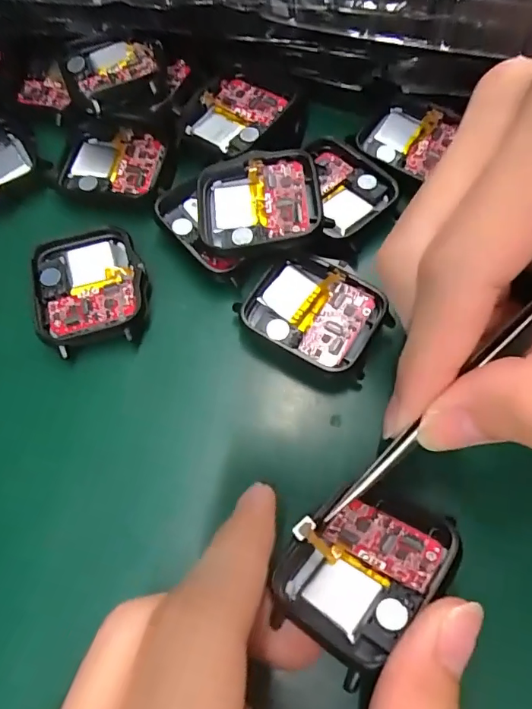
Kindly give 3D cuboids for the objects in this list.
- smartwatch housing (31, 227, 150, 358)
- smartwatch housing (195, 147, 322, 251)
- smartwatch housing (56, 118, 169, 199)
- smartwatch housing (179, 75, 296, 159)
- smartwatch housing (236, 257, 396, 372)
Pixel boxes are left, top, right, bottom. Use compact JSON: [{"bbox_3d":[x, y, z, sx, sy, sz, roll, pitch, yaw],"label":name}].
[{"bbox_3d":[-0.062,-0.025,0.171,0.037,0.006,0.043,-18,66,-4],"label":"smartwatch housing"},{"bbox_3d":[-0.003,-0.053,0.172,0.042,0.014,0.036,-5,66,1],"label":"smartwatch housing"},{"bbox_3d":[-0.062,-0.079,0.194,0.041,0.005,0.038,7,66,7],"label":"smartwatch housing"},{"bbox_3d":[-0.012,-0.092,0.192,0.042,0.010,0.041,33,72,17],"label":"smartwatch housing"},{"bbox_3d":[0.016,-0.015,0.164,0.045,0.006,0.035,24,69,13],"label":"smartwatch housing"}]

